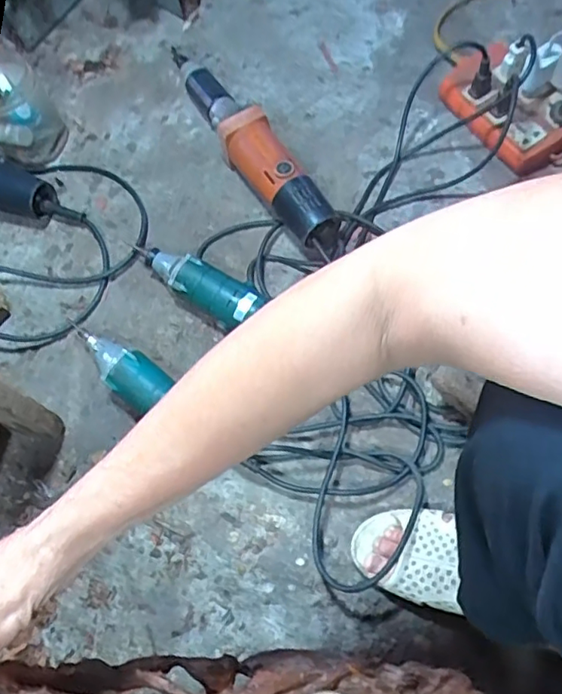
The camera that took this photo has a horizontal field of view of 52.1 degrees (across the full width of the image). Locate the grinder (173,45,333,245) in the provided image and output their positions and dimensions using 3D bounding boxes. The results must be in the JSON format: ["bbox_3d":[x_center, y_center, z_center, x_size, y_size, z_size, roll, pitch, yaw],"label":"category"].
[{"bbox_3d":[-0.058,-0.289,0.760,0.061,0.075,0.398,-31,69,-10],"label":"grinder"}]

